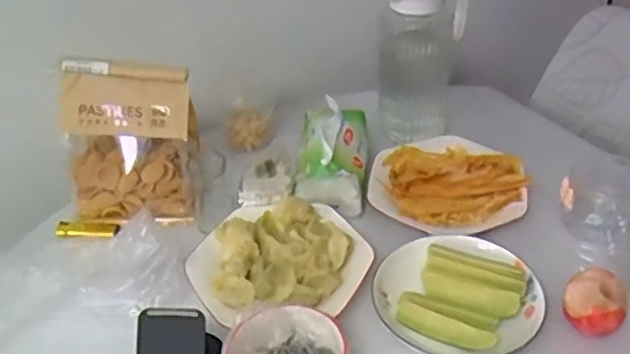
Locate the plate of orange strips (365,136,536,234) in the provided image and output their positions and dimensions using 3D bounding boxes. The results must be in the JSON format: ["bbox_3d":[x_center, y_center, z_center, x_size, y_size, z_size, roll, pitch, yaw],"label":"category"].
[{"bbox_3d":[0.171,0.005,0.879,0.190,0.030,0.199,-2,37,2],"label":"plate of orange strips"}]

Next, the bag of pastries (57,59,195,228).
[{"bbox_3d":[-0.230,-0.045,0.850,0.174,0.189,0.101,-8,37,-5],"label":"bag of pastries"}]

